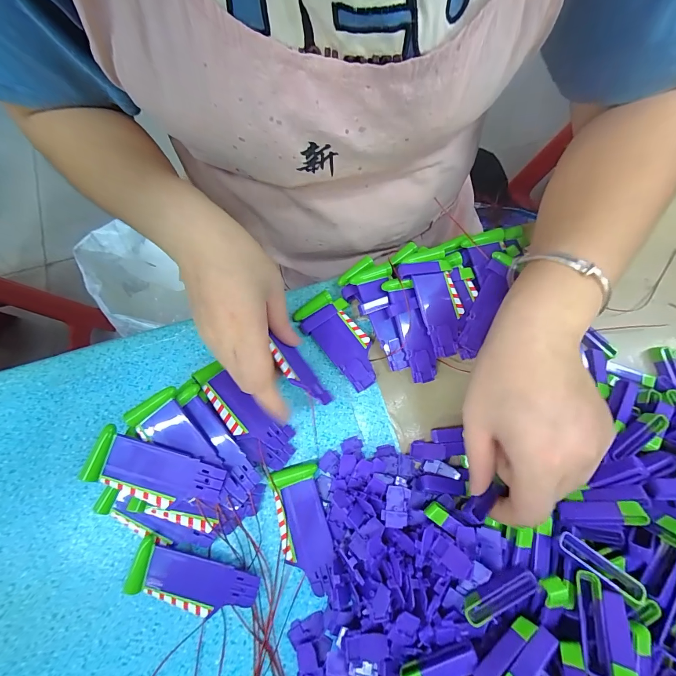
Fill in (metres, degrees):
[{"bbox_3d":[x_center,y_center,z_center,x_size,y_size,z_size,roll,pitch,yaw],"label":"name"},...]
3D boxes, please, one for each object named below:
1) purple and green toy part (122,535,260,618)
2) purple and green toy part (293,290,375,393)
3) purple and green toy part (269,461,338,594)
[{"bbox_3d":[-0.102,0.174,0.232,0.086,0.014,0.036,19,76,4],"label":"purple and green toy part"},{"bbox_3d":[0.004,0.000,0.287,0.042,0.011,0.087,-42,80,-11],"label":"purple and green toy part"},{"bbox_3d":[-0.025,0.143,0.244,0.035,0.009,0.086,-14,76,-5],"label":"purple and green toy part"}]

